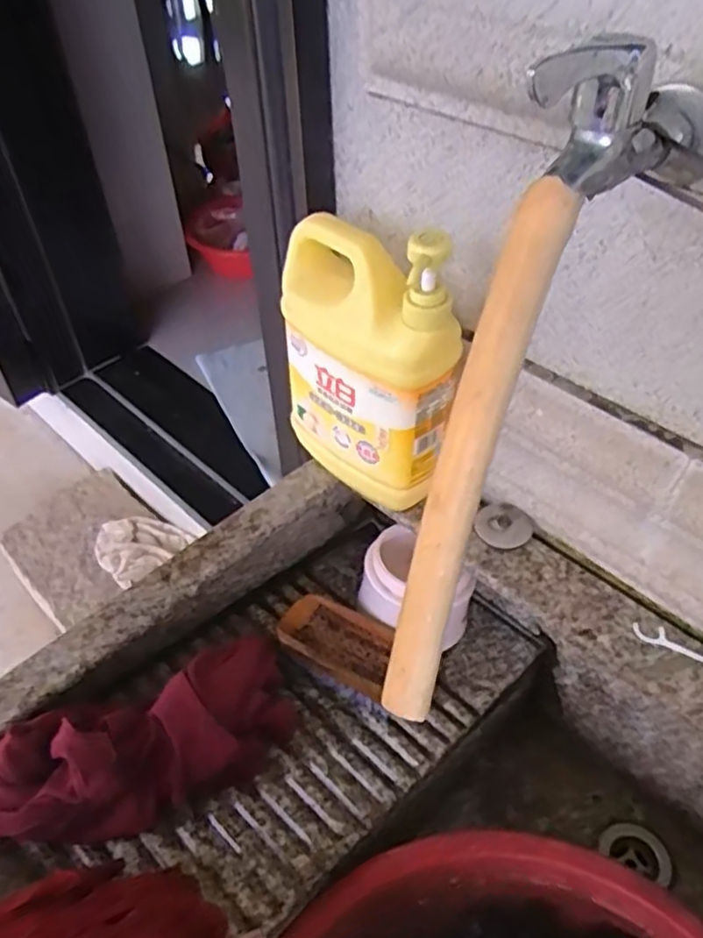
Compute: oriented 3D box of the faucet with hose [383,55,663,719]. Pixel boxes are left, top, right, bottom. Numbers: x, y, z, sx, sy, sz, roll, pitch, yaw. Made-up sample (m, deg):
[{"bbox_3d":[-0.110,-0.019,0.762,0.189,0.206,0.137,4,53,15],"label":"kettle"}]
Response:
[{"bbox_3d":[0.062,-0.023,0.310,0.031,0.292,0.096,23,16,23],"label":"faucet with hose"}]

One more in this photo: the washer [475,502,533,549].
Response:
[{"bbox_3d":[0.128,0.046,0.594,0.046,0.010,0.042,23,50,23],"label":"washer"}]

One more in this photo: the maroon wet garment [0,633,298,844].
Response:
[{"bbox_3d":[-0.143,0.193,0.504,0.224,0.068,0.094,-13,44,-32],"label":"maroon wet garment"}]

